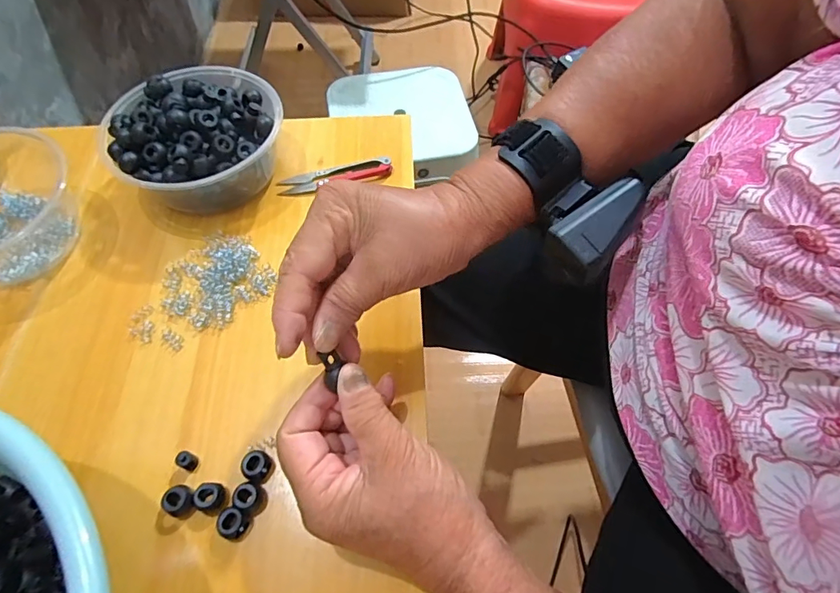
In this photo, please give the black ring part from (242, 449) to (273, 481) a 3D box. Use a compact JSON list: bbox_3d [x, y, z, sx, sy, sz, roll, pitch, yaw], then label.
[{"bbox_3d":[-0.103,0.106,0.295,0.015,0.016,0.017,24,63,14],"label":"black ring part"}]

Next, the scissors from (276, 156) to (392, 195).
[{"bbox_3d":[-0.076,-0.108,0.421,0.101,0.009,0.022,-11,60,-5],"label":"scissors"}]

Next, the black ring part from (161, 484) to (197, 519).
[{"bbox_3d":[-0.146,0.124,0.284,0.016,0.012,0.017,0,60,1],"label":"black ring part"}]

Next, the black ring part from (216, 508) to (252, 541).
[{"bbox_3d":[-0.111,0.135,0.279,0.016,0.014,0.016,0,60,1],"label":"black ring part"}]

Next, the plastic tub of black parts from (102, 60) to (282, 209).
[{"bbox_3d":[-0.183,-0.134,0.395,0.124,0.064,0.136,0,60,1],"label":"plastic tub of black parts"}]

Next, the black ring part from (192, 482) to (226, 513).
[{"bbox_3d":[-0.129,0.123,0.287,0.015,0.010,0.016,0,60,1],"label":"black ring part"}]

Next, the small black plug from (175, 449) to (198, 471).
[{"bbox_3d":[-0.147,0.104,0.297,0.010,0.013,0.010,0,60,1],"label":"small black plug"}]

